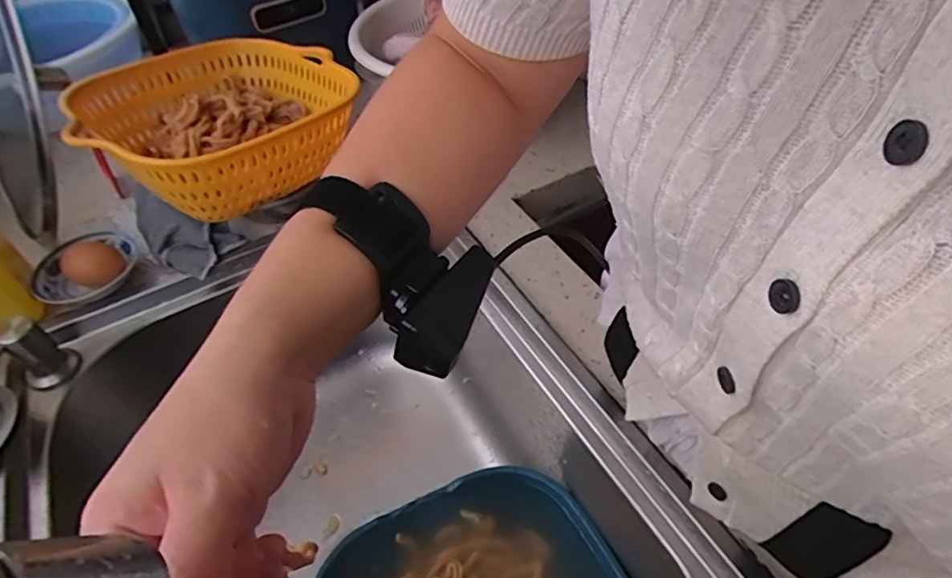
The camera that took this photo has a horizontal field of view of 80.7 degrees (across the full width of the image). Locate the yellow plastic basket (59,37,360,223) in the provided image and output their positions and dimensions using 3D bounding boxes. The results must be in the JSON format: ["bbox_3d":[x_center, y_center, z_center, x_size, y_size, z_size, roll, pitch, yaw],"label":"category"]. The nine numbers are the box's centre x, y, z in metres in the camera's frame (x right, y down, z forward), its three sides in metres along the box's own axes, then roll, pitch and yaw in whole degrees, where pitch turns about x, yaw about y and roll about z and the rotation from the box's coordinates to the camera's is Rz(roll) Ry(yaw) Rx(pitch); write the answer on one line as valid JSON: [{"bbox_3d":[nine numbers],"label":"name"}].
[{"bbox_3d":[-0.241,-0.167,0.547,0.233,0.082,0.234,-2,47,3],"label":"yellow plastic basket"}]

